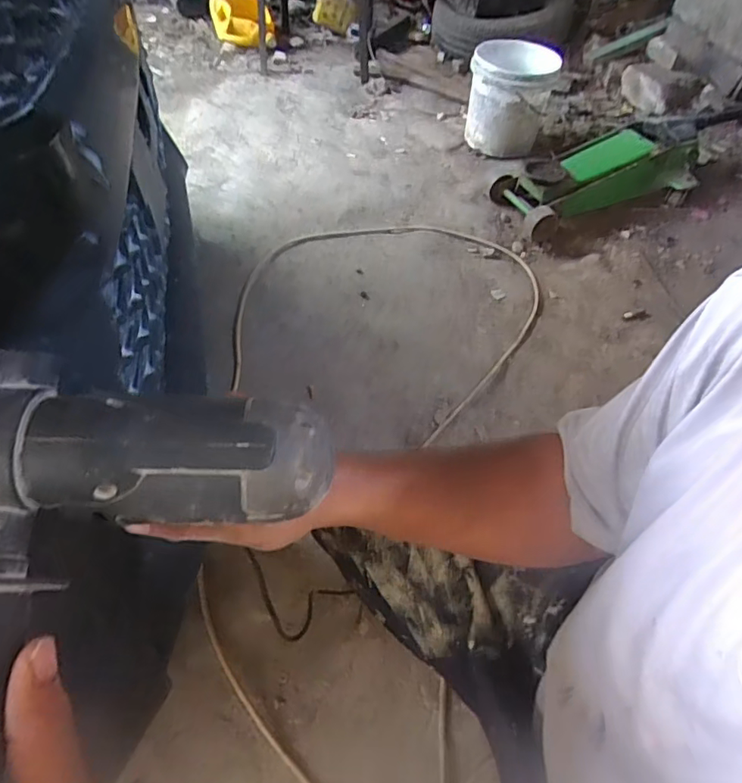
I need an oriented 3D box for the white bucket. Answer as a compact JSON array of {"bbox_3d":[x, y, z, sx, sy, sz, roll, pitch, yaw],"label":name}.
[{"bbox_3d":[0.419,-0.888,1.653,0.224,0.293,0.232,1,52,-2],"label":"white bucket"}]

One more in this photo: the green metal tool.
[{"bbox_3d":[0.631,-0.592,1.477,0.548,0.118,0.235,-17,55,-2],"label":"green metal tool"}]

